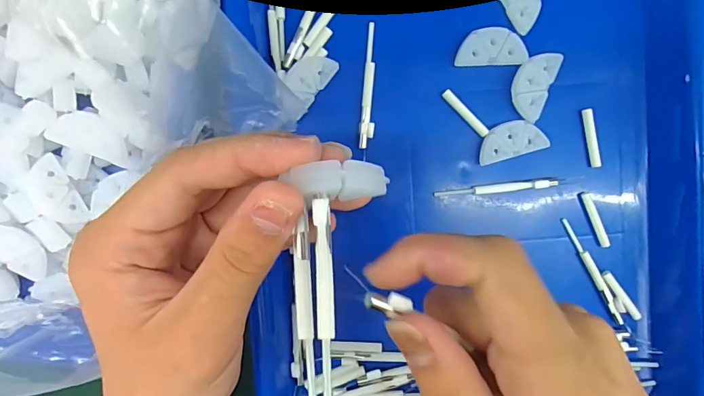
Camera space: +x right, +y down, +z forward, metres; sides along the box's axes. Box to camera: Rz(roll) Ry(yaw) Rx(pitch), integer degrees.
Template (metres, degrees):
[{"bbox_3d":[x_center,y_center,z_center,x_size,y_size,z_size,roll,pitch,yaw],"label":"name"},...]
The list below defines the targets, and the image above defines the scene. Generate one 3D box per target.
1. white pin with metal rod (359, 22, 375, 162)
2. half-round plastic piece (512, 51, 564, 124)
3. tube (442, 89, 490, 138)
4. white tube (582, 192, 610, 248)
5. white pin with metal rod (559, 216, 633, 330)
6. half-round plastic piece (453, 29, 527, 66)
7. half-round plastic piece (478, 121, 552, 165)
[{"bbox_3d":[0.009,-0.060,0.240,0.008,0.005,0.074,3,93,-1],"label":"white pin with metal rod"},{"bbox_3d":[0.101,-0.064,0.238,0.020,0.005,0.037,21,93,-2],"label":"half-round plastic piece"},{"bbox_3d":[0.065,-0.048,0.242,0.034,0.004,0.006,45,92,-3],"label":"tube"},{"bbox_3d":[0.142,0.013,0.248,0.005,0.004,0.034,-22,93,0],"label":"white tube"},{"bbox_3d":[0.142,0.045,0.248,0.005,0.004,0.075,-29,93,1],"label":"white pin with metal rod"},{"bbox_3d":[0.078,-0.084,0.237,0.038,0.005,0.018,-1,93,-1],"label":"half-round plastic piece"},{"bbox_3d":[0.090,-0.033,0.242,0.038,0.005,0.019,-16,93,0],"label":"half-round plastic piece"}]

